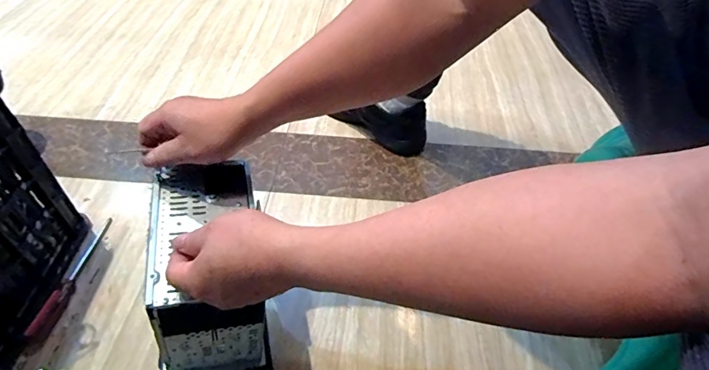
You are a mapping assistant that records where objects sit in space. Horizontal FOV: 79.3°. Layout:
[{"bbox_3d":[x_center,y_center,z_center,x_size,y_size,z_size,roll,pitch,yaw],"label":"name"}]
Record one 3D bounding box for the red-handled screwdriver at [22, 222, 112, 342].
[{"bbox_3d":[-0.390,0.122,0.596,0.020,0.023,0.195,6,48,3],"label":"red-handled screwdriver"}]

